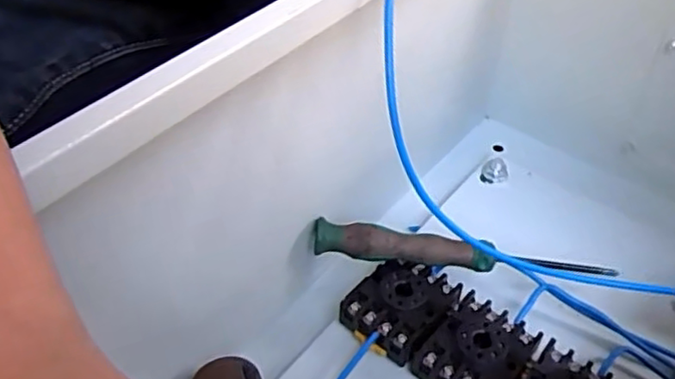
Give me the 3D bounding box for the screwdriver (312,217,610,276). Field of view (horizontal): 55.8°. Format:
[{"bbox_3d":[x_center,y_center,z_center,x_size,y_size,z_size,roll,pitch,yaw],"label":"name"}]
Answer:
[{"bbox_3d":[0.058,0.033,0.325,0.141,0.023,0.015,4,48,5],"label":"screwdriver"}]

